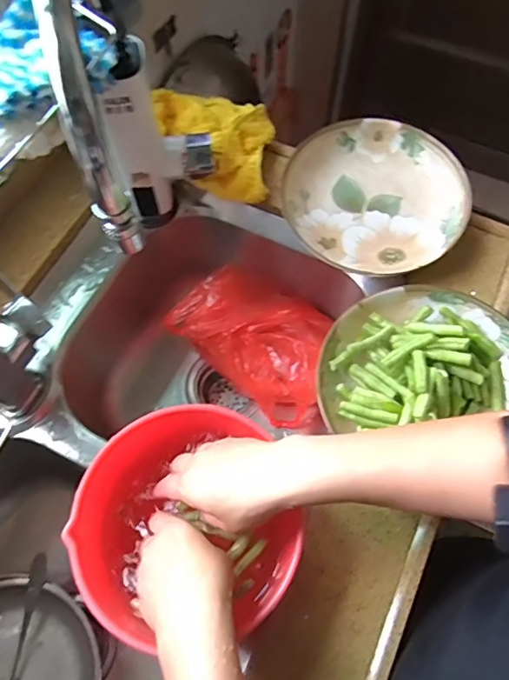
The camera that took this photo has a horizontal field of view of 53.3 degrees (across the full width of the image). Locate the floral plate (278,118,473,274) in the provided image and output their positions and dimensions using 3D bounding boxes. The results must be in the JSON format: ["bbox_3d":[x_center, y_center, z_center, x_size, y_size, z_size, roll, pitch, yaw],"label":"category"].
[{"bbox_3d":[0.129,-0.156,0.555,0.193,0.042,0.180,0,65,-1],"label":"floral plate"}]

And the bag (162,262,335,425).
[{"bbox_3d":[0.011,-0.009,0.649,0.196,0.102,0.133,36,70,14],"label":"bag"}]

